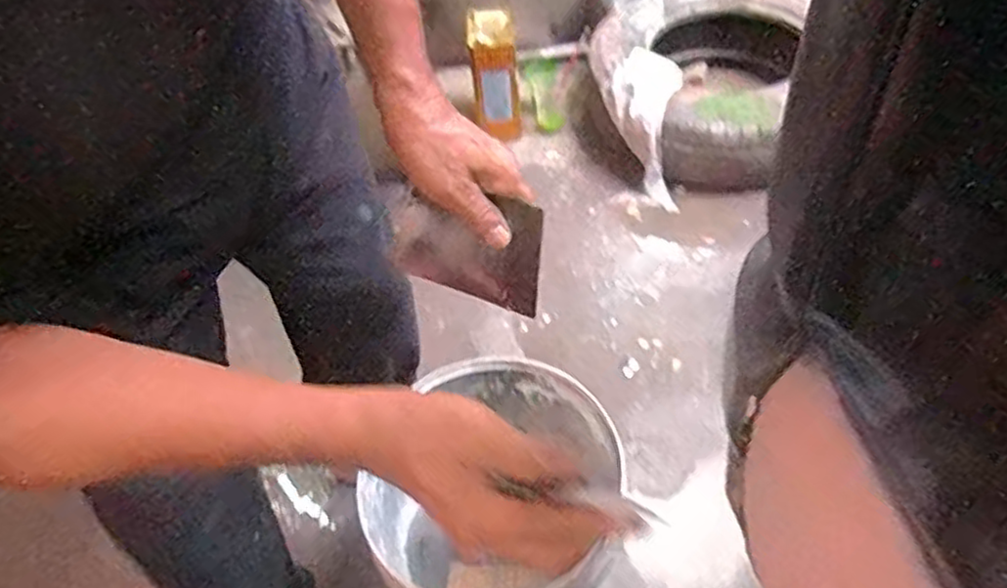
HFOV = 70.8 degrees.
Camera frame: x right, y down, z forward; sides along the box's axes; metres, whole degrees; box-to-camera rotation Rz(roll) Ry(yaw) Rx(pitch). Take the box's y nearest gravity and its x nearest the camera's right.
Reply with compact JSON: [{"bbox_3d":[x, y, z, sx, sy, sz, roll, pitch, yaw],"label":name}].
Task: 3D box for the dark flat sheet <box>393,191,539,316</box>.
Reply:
[{"bbox_3d":[-0.030,-0.038,0.535,0.122,0.083,0.007,17,28,16],"label":"dark flat sheet"}]

